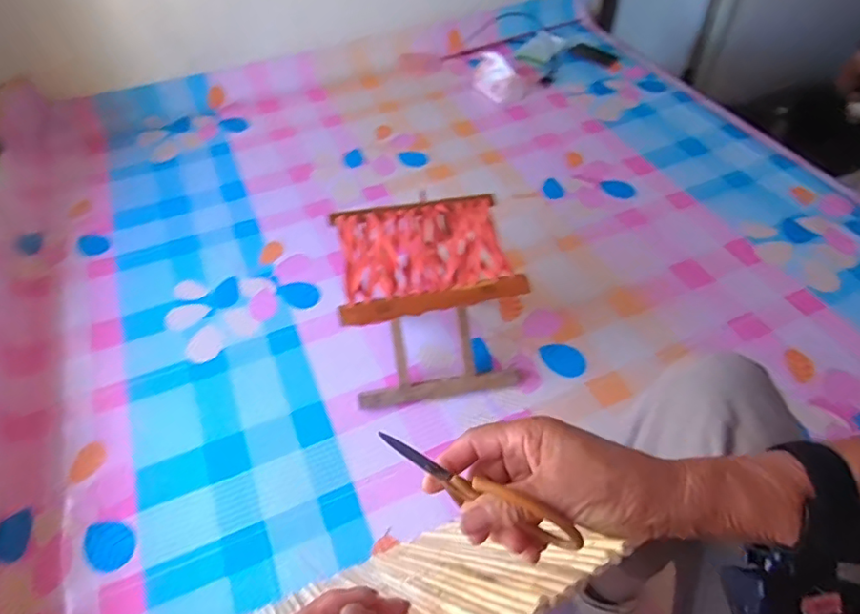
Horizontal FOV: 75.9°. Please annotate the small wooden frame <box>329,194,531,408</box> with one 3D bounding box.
[{"bbox_3d":[0.000,-0.011,0.946,0.280,0.248,0.243,-10,52,0],"label":"small wooden frame"}]

